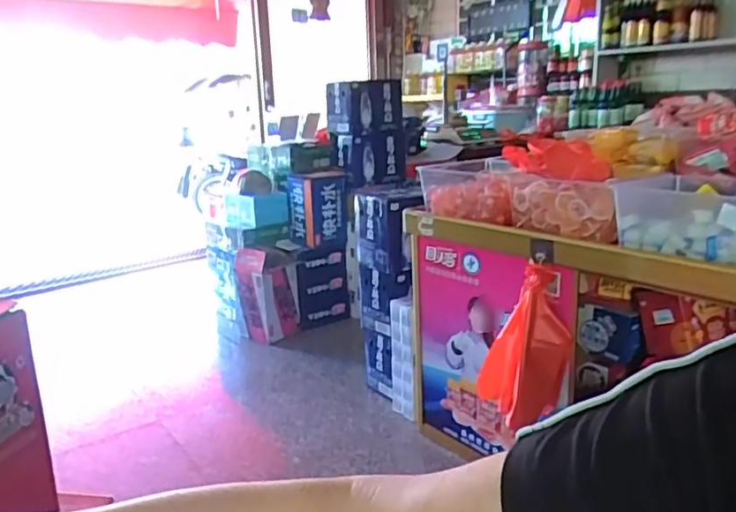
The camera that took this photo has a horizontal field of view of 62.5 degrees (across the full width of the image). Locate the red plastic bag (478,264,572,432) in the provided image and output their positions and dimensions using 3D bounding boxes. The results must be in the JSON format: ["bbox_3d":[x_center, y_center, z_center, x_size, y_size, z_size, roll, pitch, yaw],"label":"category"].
[{"bbox_3d":[0.380,0.225,1.502,0.168,0.373,0.147,-11,16,-31],"label":"red plastic bag"}]

